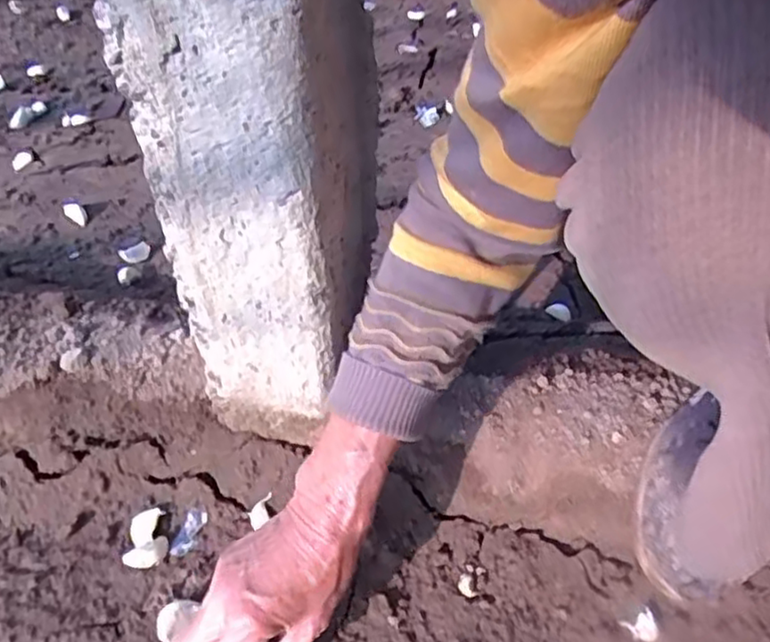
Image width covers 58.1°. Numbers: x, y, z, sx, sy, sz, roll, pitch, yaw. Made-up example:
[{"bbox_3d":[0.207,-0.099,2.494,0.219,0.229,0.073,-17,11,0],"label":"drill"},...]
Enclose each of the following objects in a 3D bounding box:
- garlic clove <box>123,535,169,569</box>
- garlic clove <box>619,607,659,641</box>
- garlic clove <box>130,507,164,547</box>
[{"bbox_3d":[-0.183,0.180,0.535,0.034,0.009,0.020,-30,50,-24],"label":"garlic clove"},{"bbox_3d":[0.184,0.222,0.500,0.022,0.021,0.019,-16,45,-12],"label":"garlic clove"},{"bbox_3d":[-0.192,0.164,0.551,0.020,0.012,0.034,2,45,6],"label":"garlic clove"}]

